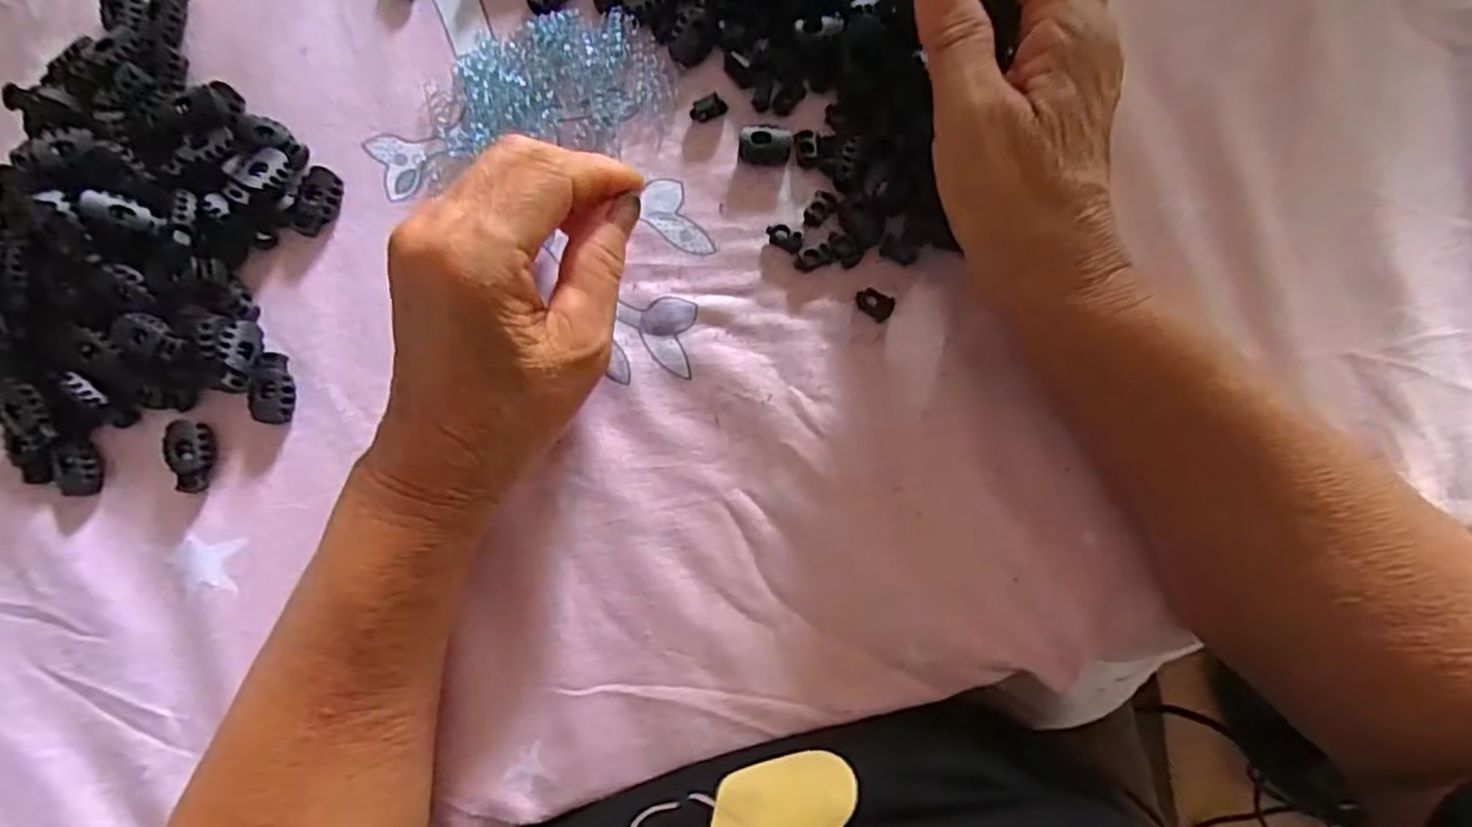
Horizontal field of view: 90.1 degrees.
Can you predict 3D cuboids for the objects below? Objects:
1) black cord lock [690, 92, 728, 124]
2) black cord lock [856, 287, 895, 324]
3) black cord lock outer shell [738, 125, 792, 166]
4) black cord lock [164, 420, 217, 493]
[{"bbox_3d":[-0.012,-0.129,0.310,0.015,0.008,0.007,-21,85,-2],"label":"black cord lock"},{"bbox_3d":[0.058,-0.046,0.304,0.016,0.004,0.011,37,86,3],"label":"black cord lock"},{"bbox_3d":[0.012,-0.112,0.308,0.022,0.010,0.013,5,85,1],"label":"black cord lock outer shell"},{"bbox_3d":[-0.219,0.018,0.295,0.017,0.007,0.028,5,85,1],"label":"black cord lock"}]

